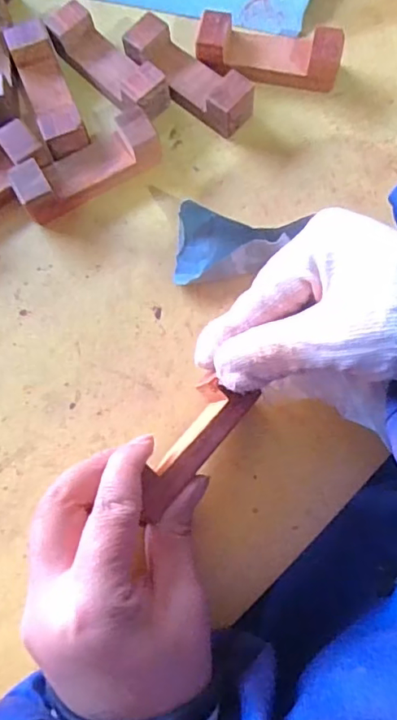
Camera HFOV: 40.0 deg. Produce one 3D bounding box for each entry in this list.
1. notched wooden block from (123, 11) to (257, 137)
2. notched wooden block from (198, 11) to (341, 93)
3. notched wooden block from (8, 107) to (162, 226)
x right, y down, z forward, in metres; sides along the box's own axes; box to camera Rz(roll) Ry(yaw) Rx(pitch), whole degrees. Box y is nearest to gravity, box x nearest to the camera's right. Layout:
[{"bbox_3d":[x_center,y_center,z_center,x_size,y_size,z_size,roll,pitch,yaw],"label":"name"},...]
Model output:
[{"bbox_3d":[-0.005,-0.153,0.296,0.077,0.023,0.025,40,81,10],"label":"notched wooden block"},{"bbox_3d":[0.038,-0.166,0.297,0.076,0.023,0.032,9,77,4],"label":"notched wooden block"},{"bbox_3d":[-0.058,-0.101,0.285,0.075,0.024,0.028,-32,78,-6],"label":"notched wooden block"}]

